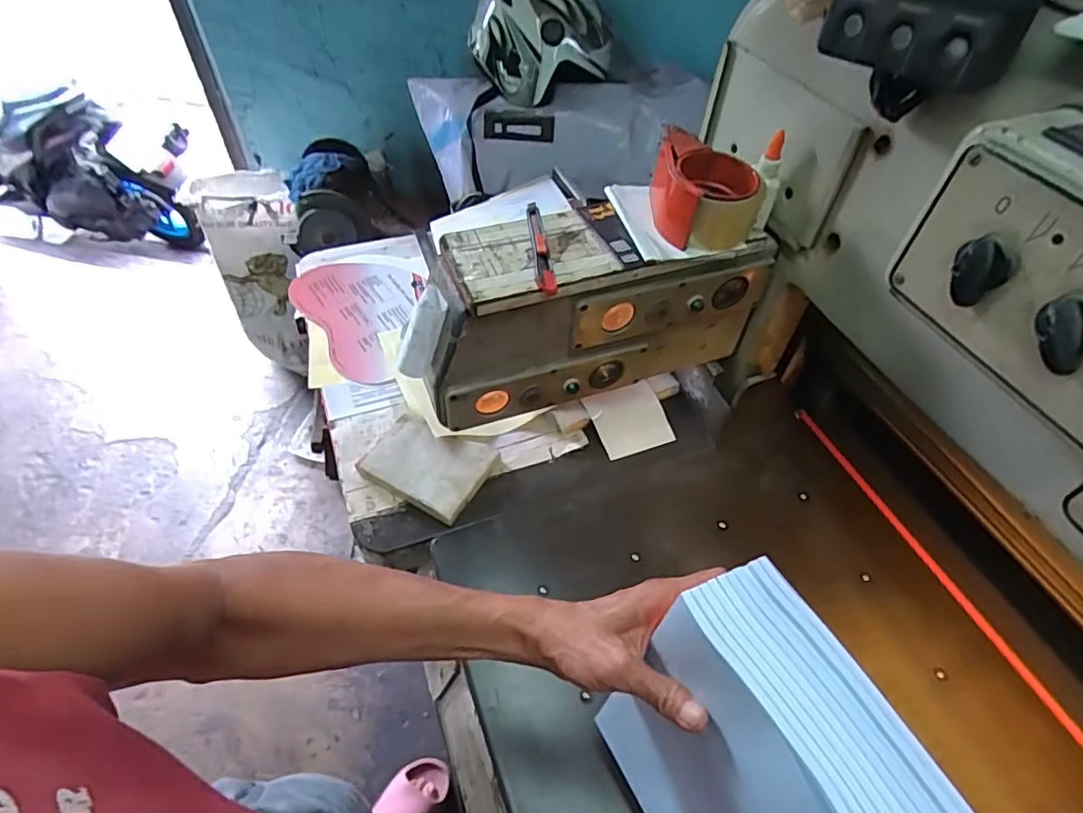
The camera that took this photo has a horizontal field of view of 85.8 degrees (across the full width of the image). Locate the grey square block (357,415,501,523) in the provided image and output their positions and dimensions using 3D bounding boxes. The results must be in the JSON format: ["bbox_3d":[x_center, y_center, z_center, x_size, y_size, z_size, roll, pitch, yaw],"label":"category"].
[{"bbox_3d":[-0.142,0.071,0.731,0.148,0.025,0.111,24,53,17],"label":"grey square block"}]

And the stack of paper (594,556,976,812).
[{"bbox_3d":[0.137,0.251,0.357,0.071,0.256,0.211,-20,54,-19],"label":"stack of paper"}]

